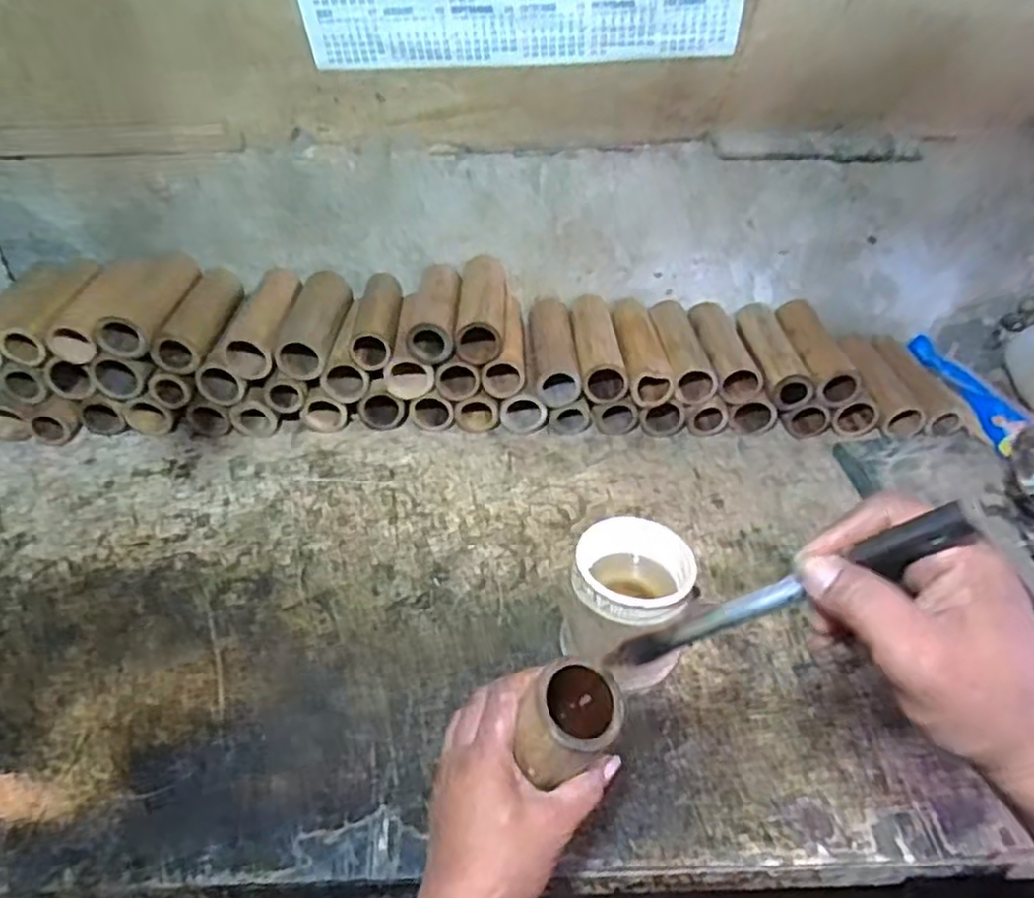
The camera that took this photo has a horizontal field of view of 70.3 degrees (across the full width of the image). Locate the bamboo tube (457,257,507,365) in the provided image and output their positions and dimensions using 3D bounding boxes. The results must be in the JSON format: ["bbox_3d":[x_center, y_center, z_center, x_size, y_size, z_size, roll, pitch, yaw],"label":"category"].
[{"bbox_3d":[-0.042,-0.176,0.896,0.054,0.058,0.178,-1,40,-1],"label":"bamboo tube"}]

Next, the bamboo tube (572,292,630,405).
[{"bbox_3d":[0.098,-0.131,0.939,0.053,0.054,0.184,-3,40,-3],"label":"bamboo tube"}]

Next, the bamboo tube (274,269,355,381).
[{"bbox_3d":[-0.241,-0.159,0.895,0.061,0.050,0.183,-1,40,-1],"label":"bamboo tube"}]

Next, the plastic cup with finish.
[{"bbox_3d":[0.094,0.137,0.630,0.105,0.119,0.098,0,40,0],"label":"plastic cup with finish"}]

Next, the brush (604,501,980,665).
[{"bbox_3d":[0.120,0.071,0.353,0.019,0.193,0.018,41,39,-17],"label":"brush"}]

